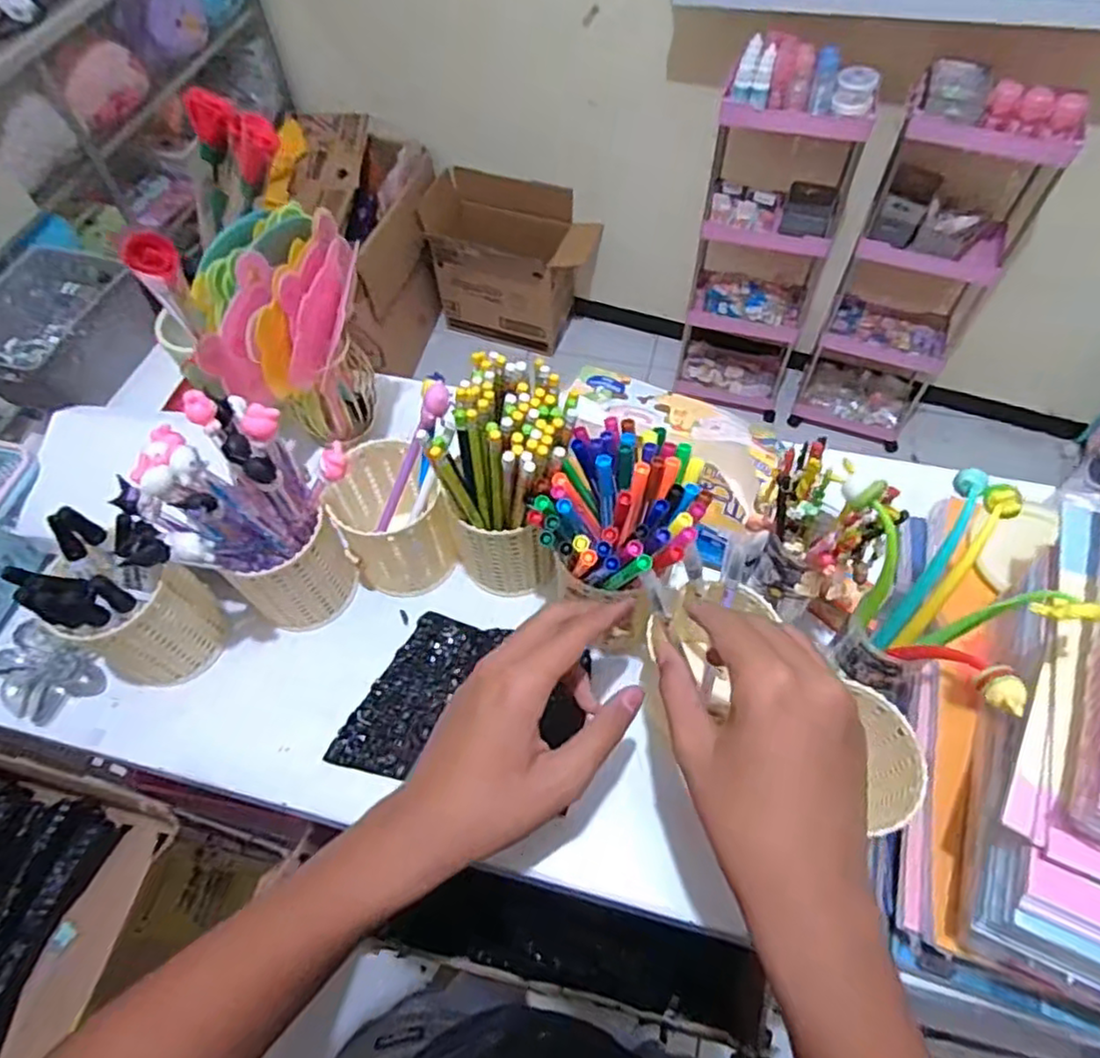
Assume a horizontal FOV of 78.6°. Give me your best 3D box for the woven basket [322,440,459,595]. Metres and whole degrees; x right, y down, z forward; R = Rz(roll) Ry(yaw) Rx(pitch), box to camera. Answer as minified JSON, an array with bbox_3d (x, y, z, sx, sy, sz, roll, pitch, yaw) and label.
[{"bbox_3d":[-0.123,-0.007,0.519,0.081,0.110,0.076,-1,59,2],"label":"woven basket"}]

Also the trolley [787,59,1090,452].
[{"bbox_3d":[0.879,-0.597,1.630,0.323,0.911,0.226,28,64,18],"label":"trolley"}]

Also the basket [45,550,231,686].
[{"bbox_3d":[-0.294,0.063,0.491,0.076,0.107,0.072,-1,59,2],"label":"basket"}]

